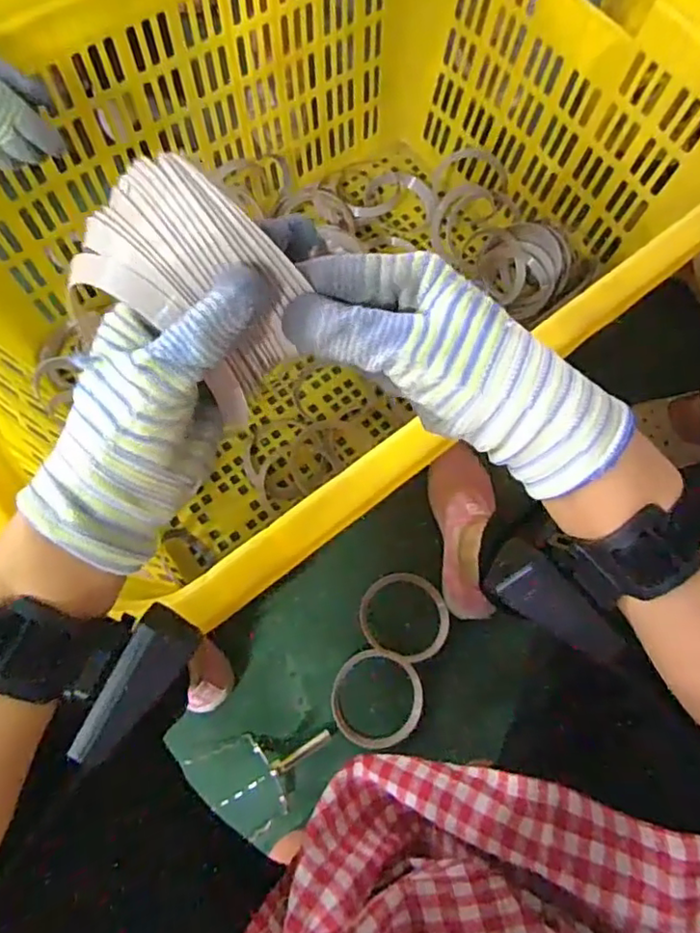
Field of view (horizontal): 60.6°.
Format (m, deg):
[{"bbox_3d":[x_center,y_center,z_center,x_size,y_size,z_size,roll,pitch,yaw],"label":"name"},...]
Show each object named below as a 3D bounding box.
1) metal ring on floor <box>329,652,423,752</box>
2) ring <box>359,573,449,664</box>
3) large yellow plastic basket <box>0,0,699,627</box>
[{"bbox_3d":[0.035,0.288,0.744,0.115,0.020,0.112,1,72,-2],"label":"metal ring on floor"},{"bbox_3d":[0.070,0.191,0.765,0.116,0.021,0.104,24,73,5],"label":"ring"},{"bbox_3d":[-0.028,-0.246,0.700,0.797,0.420,0.579,-37,77,-12],"label":"large yellow plastic basket"}]

